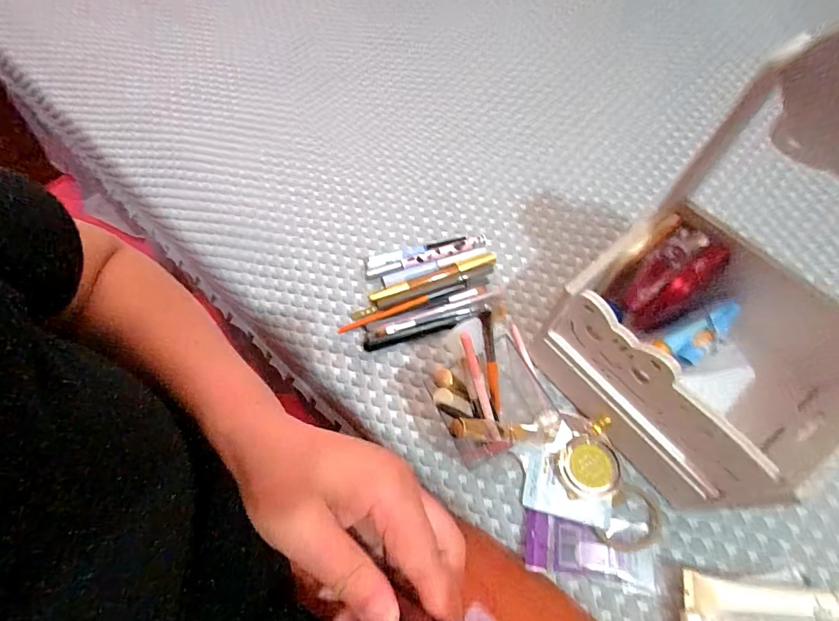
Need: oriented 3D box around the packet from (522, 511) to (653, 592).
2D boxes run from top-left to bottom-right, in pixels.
[{"bbox_3d":[0.133,0.189,0.333,0.092,0.012,0.040,7,64,7],"label":"packet"}]

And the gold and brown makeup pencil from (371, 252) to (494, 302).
[{"bbox_3d":[0.015,-0.034,0.447,0.138,0.011,0.014,-16,63,-5],"label":"gold and brown makeup pencil"}]

